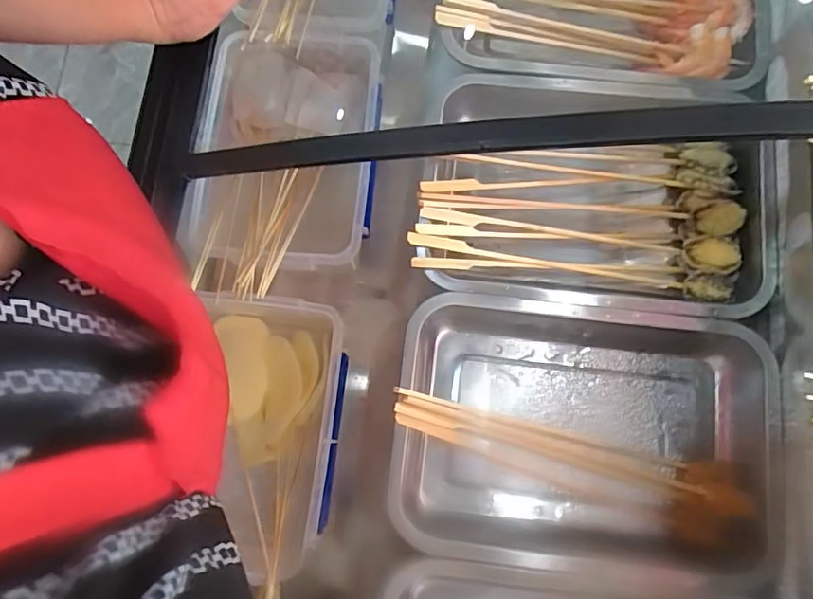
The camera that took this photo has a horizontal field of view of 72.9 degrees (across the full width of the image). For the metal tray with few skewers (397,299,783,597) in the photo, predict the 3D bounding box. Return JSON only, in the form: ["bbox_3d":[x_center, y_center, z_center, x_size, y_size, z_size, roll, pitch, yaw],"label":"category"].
[{"bbox_3d":[0.149,0.122,0.483,0.314,0.061,0.223,6,79,2],"label":"metal tray with few skewers"}]

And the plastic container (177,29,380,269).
[{"bbox_3d":[-0.124,-0.156,0.599,0.179,0.081,0.297,3,78,1],"label":"plastic container"}]

